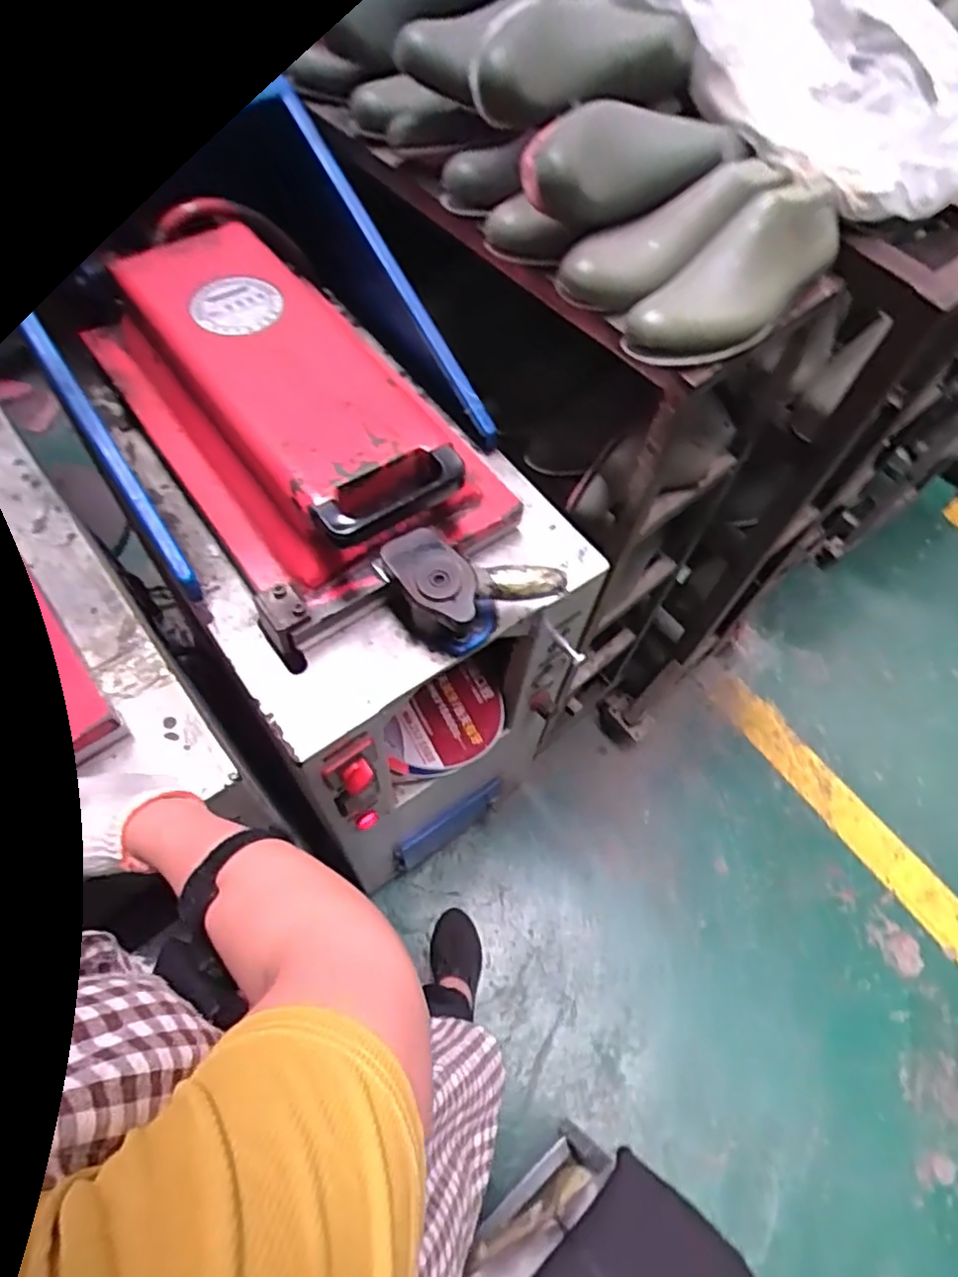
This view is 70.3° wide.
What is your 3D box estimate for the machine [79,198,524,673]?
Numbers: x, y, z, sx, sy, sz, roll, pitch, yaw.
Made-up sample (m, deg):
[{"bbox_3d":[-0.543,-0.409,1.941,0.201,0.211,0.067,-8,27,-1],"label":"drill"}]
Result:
[{"bbox_3d":[-0.185,-0.234,0.727,0.288,0.133,0.590,-31,72,-17],"label":"machine"}]

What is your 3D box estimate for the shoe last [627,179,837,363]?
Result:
[{"bbox_3d":[0.243,-0.329,0.622,0.251,0.064,0.086,-39,70,-6],"label":"shoe last"}]

